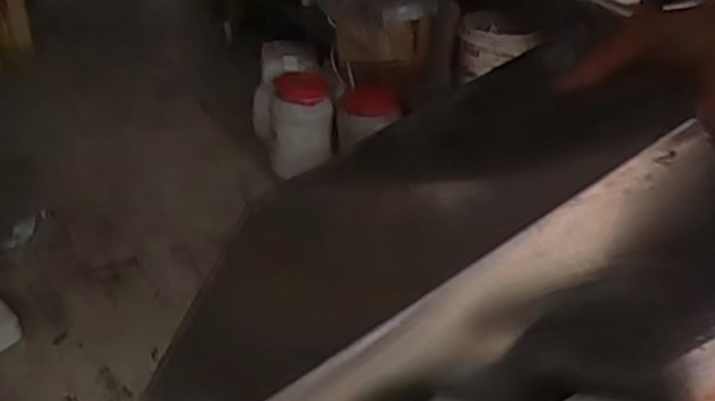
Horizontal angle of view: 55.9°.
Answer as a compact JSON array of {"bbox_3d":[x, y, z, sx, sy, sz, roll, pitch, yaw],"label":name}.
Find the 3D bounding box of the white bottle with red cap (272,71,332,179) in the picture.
[{"bbox_3d":[-0.128,-0.175,1.562,0.136,0.198,0.139,1,34,-6],"label":"white bottle with red cap"}]

